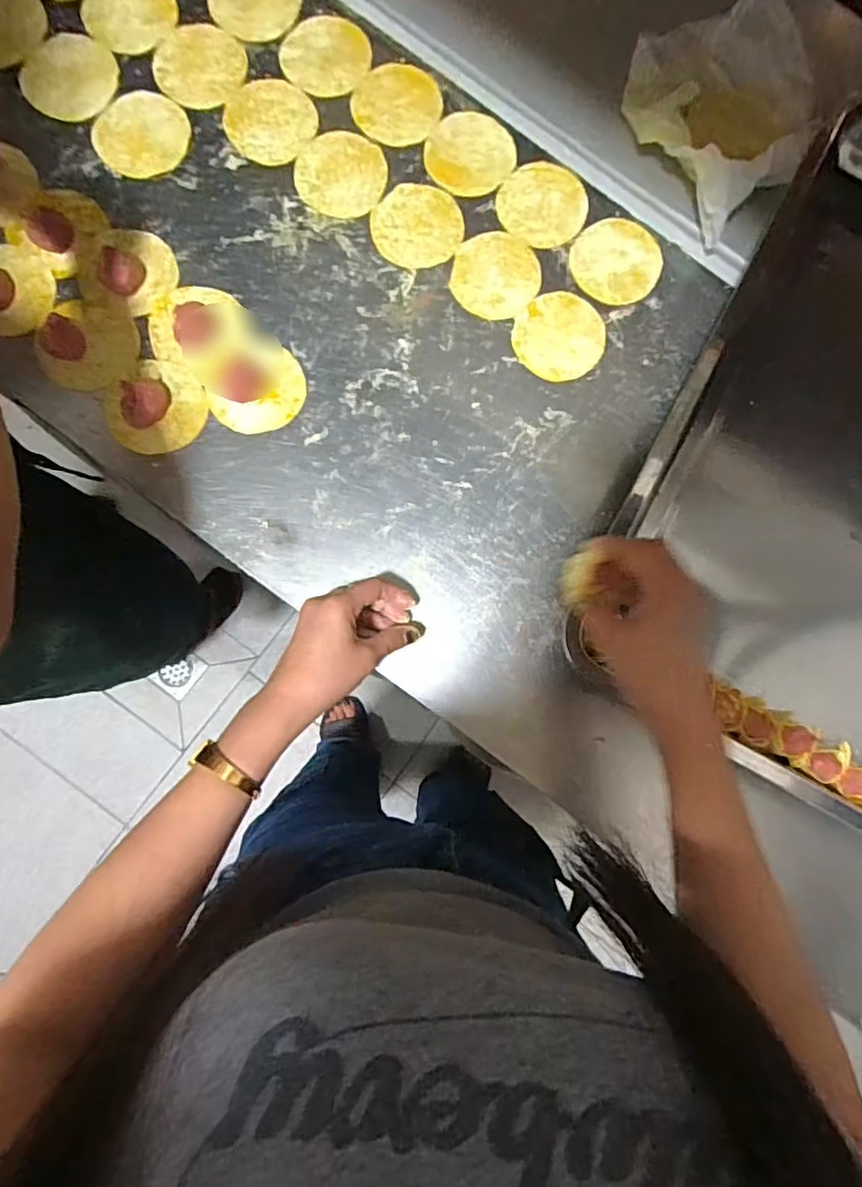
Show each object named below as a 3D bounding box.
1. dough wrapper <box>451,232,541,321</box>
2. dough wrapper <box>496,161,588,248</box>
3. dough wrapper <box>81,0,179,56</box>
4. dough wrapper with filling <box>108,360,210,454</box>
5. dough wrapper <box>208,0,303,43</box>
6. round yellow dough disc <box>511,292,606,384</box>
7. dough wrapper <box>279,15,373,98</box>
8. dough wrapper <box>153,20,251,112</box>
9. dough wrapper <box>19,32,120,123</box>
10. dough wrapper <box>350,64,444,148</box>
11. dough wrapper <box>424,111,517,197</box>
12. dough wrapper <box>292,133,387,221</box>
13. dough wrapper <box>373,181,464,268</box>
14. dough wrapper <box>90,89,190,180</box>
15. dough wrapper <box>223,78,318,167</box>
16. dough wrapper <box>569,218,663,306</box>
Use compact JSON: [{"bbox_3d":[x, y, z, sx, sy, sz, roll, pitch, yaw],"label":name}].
[{"bbox_3d":[0.059,-0.293,0.544,0.083,0.004,0.078,1,83,-5],"label":"dough wrapper"},{"bbox_3d":[0.105,-0.366,0.555,0.081,0.004,0.083,1,83,-5],"label":"dough wrapper"},{"bbox_3d":[-0.280,-0.539,0.545,0.084,0.005,0.084,1,83,-5],"label":"dough wrapper"},{"bbox_3d":[-0.231,-0.157,0.499,0.070,0.015,0.079,39,82,1],"label":"dough wrapper with filling"},{"bbox_3d":[-0.166,-0.560,0.559,0.081,0.005,0.081,1,83,-5],"label":"dough wrapper"},{"bbox_3d":[0.118,-0.237,0.544,0.082,0.004,0.085,0,82,-1],"label":"round yellow dough disc"},{"bbox_3d":[-0.100,-0.509,0.559,0.082,0.004,0.085,1,83,-5],"label":"dough wrapper"},{"bbox_3d":[-0.213,-0.488,0.547,0.080,0.006,0.089,4,83,-4],"label":"dough wrapper"},{"bbox_3d":[-0.322,-0.463,0.530,0.082,0.009,0.082,1,83,-5],"label":"dough wrapper"},{"bbox_3d":[-0.031,-0.459,0.554,0.077,0.004,0.082,1,83,-5],"label":"dough wrapper"},{"bbox_3d":[0.036,-0.414,0.555,0.082,0.004,0.079,1,83,-5],"label":"dough wrapper"},{"bbox_3d":[-0.083,-0.388,0.544,0.080,0.004,0.083,1,83,-5],"label":"dough wrapper"},{"bbox_3d":[-0.013,-0.339,0.545,0.082,0.004,0.078,1,83,-5],"label":"dough wrapper"},{"bbox_3d":[-0.260,-0.411,0.530,0.077,0.004,0.081,1,85,-7],"label":"dough wrapper"},{"bbox_3d":[-0.148,-0.435,0.545,0.080,0.004,0.081,1,83,-5],"label":"dough wrapper"},{"bbox_3d":[0.172,-0.311,0.553,0.081,0.004,0.083,0,82,1],"label":"dough wrapper"}]

